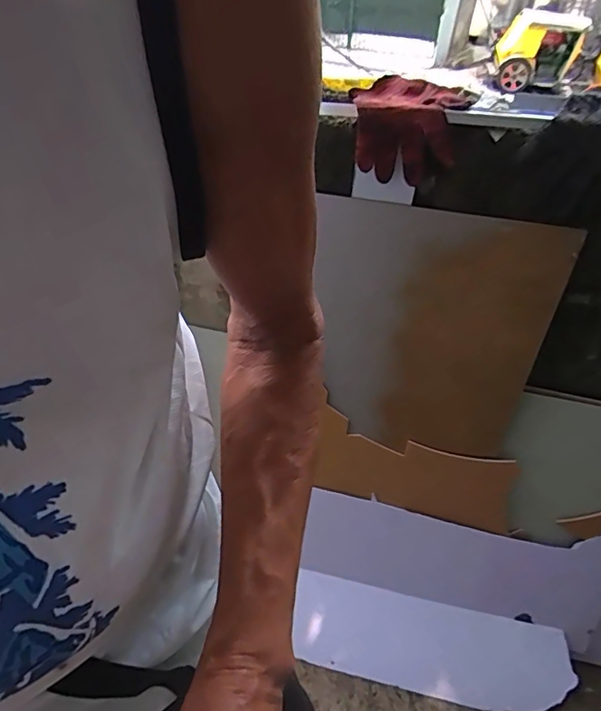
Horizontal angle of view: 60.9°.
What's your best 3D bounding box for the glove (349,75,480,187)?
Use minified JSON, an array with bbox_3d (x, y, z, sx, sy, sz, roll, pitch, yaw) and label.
[{"bbox_3d":[0.136,-0.298,0.669,0.142,0.089,0.119,6,46,3],"label":"glove"}]

